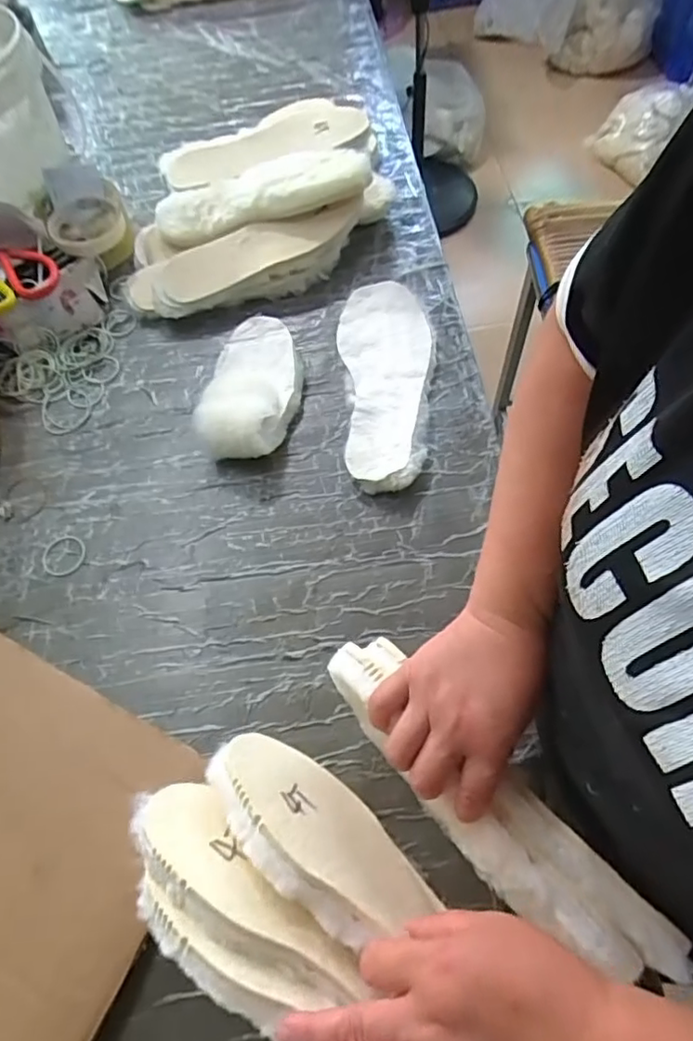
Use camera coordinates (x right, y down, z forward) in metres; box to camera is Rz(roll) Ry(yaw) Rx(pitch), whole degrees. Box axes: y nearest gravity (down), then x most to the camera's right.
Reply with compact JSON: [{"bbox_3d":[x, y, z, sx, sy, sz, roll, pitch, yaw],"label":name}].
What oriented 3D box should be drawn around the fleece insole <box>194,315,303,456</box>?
[{"bbox_3d":[-0.097,-0.147,0.636,0.093,0.052,0.181,8,63,8],"label":"fleece insole"}]

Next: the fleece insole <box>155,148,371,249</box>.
[{"bbox_3d":[-0.102,-0.387,0.716,0.254,0.032,0.076,-11,61,10],"label":"fleece insole"}]

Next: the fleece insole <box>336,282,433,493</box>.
[{"bbox_3d":[0.039,-0.149,0.639,0.095,0.018,0.266,0,62,4],"label":"fleece insole"}]

